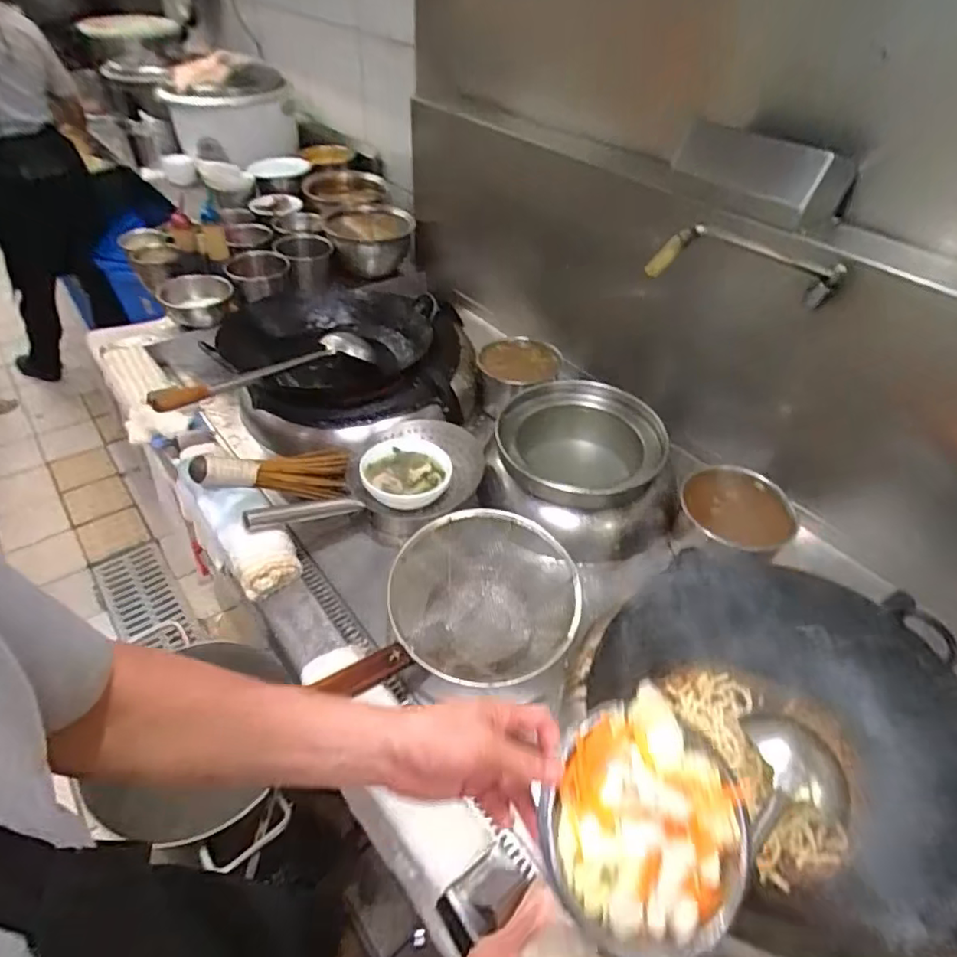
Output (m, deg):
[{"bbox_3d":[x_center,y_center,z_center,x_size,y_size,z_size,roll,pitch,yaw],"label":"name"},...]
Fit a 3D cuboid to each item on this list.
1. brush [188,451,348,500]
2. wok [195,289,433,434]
[{"bbox_3d":[-0.362,-0.011,1.049,0.266,0.053,0.098,2,37,-38],"label":"brush"},{"bbox_3d":[-0.326,-0.293,1.300,0.469,0.109,0.431,-8,44,-12],"label":"wok"}]

